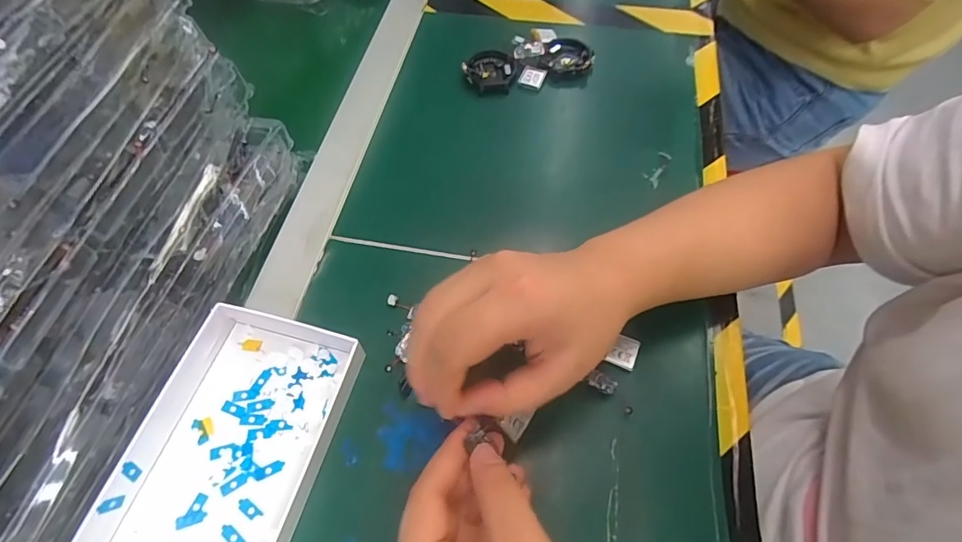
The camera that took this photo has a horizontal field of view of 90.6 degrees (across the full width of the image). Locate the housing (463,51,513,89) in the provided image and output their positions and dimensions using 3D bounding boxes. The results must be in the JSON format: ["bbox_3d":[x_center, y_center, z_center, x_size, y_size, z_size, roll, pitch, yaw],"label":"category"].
[{"bbox_3d":[0.007,-0.190,0.452,0.045,0.012,0.046,-1,60,2],"label":"housing"}]

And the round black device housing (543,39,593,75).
[{"bbox_3d":[0.084,-0.207,0.463,0.045,0.014,0.043,-1,60,2],"label":"round black device housing"}]

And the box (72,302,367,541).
[{"bbox_3d":[-0.149,0.108,0.273,0.105,0.029,0.176,10,61,8],"label":"box"}]

